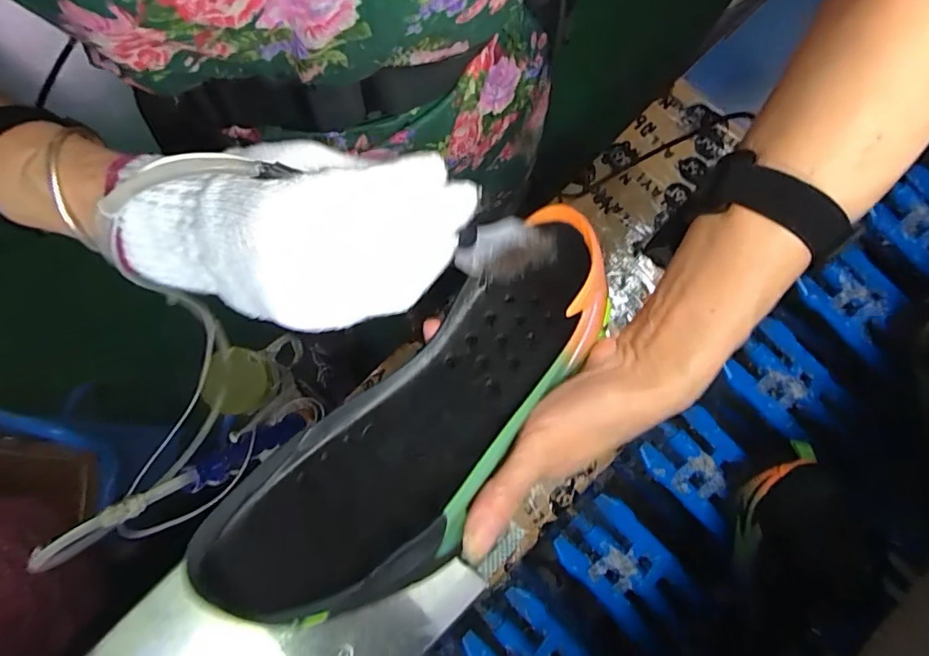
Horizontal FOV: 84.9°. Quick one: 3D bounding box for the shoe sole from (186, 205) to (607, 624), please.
[{"bbox_3d":[-0.016,0.034,0.257,0.254,0.042,0.105,-43,54,-16],"label":"shoe sole"}]

